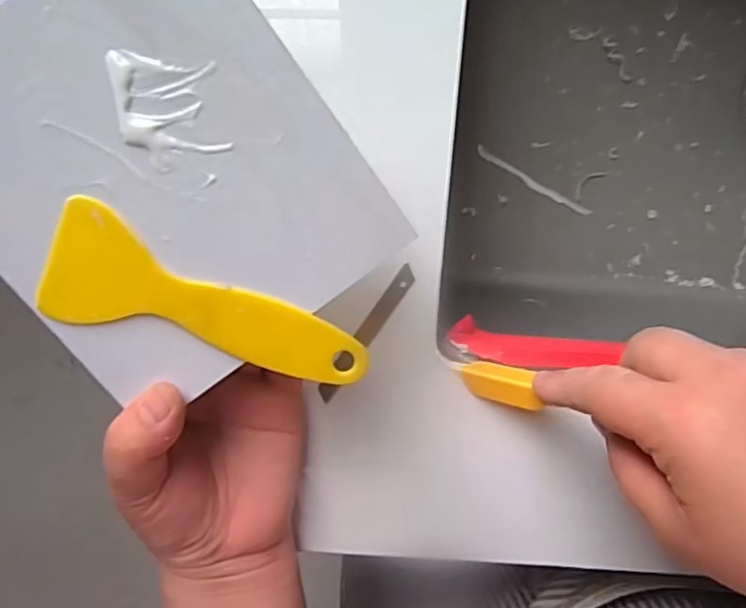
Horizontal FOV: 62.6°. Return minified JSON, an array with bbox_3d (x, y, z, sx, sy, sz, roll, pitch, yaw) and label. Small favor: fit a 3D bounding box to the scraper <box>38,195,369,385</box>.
[{"bbox_3d":[-0.063,0.003,0.241,0.126,0.004,0.045,21,100,-8],"label":"scraper"}]

